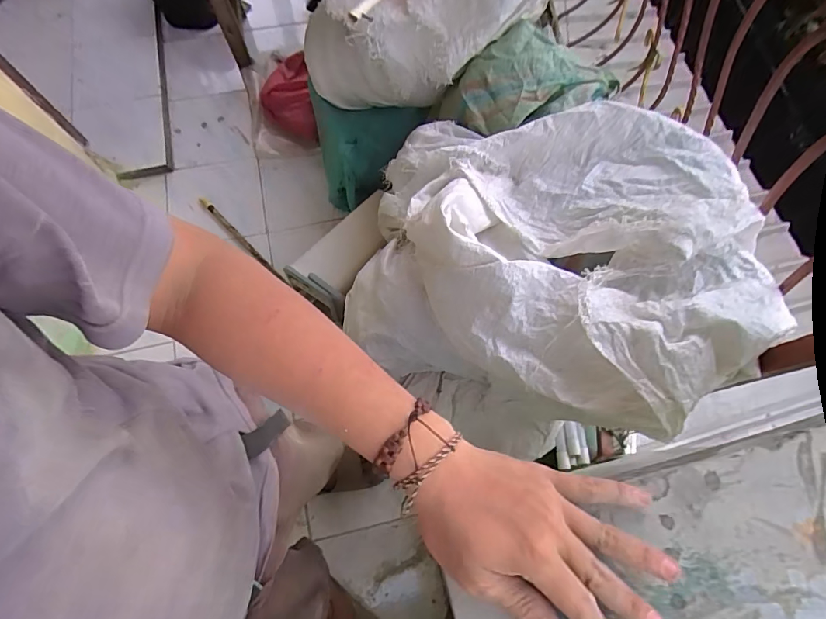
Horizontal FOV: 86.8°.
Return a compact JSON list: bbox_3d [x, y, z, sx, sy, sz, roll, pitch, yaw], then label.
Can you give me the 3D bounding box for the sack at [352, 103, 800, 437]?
[{"bbox_3d":[0.206,-0.135,0.736,0.579,0.296,0.607,6,71,2],"label":"sack"}]

